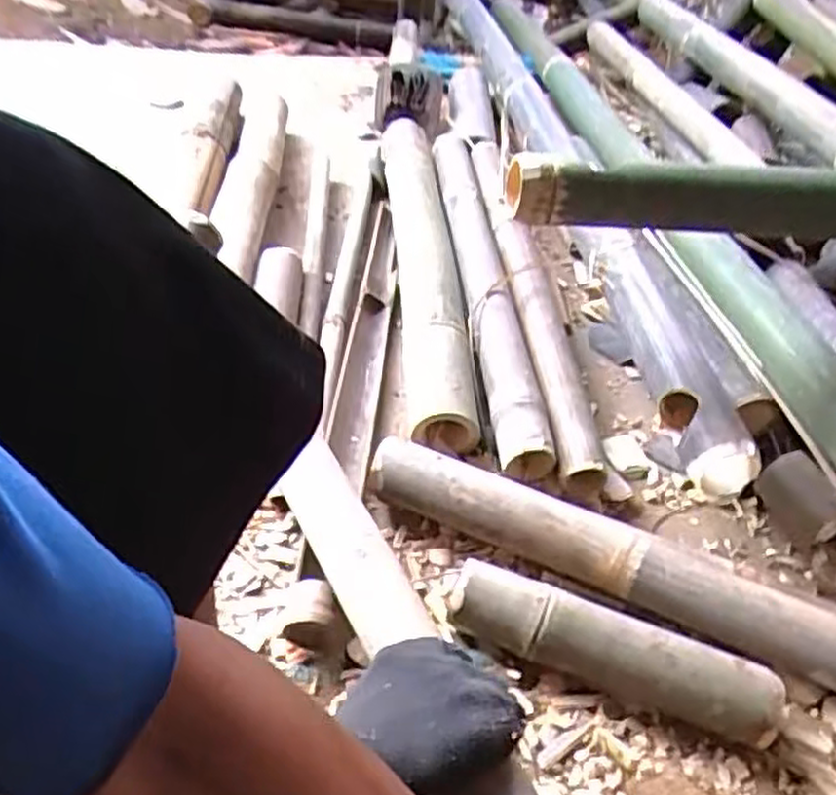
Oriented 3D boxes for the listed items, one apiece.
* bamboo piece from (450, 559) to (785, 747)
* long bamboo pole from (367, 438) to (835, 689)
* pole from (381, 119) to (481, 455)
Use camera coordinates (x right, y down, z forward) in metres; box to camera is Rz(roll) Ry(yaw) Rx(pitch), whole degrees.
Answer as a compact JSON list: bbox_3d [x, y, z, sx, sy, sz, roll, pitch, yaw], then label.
[{"bbox_3d":[0.156,0.207,0.610,0.261,0.052,0.056,16,44,12],"label":"bamboo piece"},{"bbox_3d":[0.262,0.178,0.643,0.660,0.059,0.063,21,45,16],"label":"long bamboo pole"},{"bbox_3d":[0.004,-0.193,0.995,0.078,0.082,0.646,-1,45,-7],"label":"pole"}]

